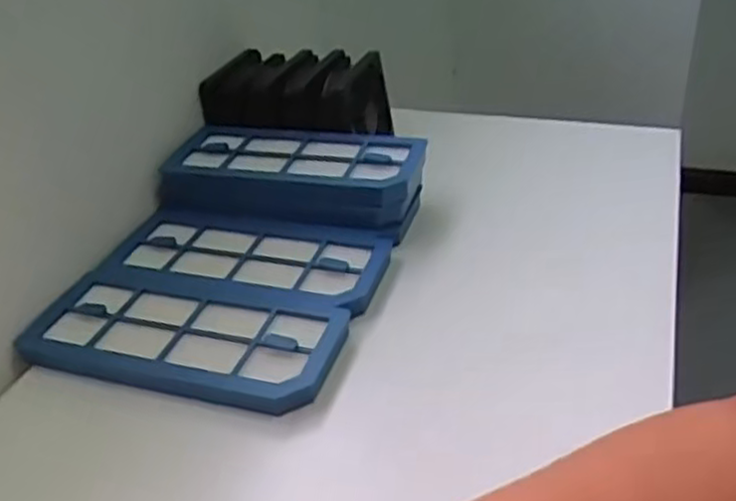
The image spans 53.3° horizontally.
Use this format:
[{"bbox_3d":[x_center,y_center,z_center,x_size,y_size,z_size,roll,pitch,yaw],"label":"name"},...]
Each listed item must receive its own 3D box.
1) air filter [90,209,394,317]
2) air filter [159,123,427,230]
[{"bbox_3d":[-0.097,0.008,0.559,0.213,0.022,0.091,6,36,17],"label":"air filter"},{"bbox_3d":[-0.058,-0.063,0.610,0.202,0.042,0.093,7,36,18],"label":"air filter"}]

